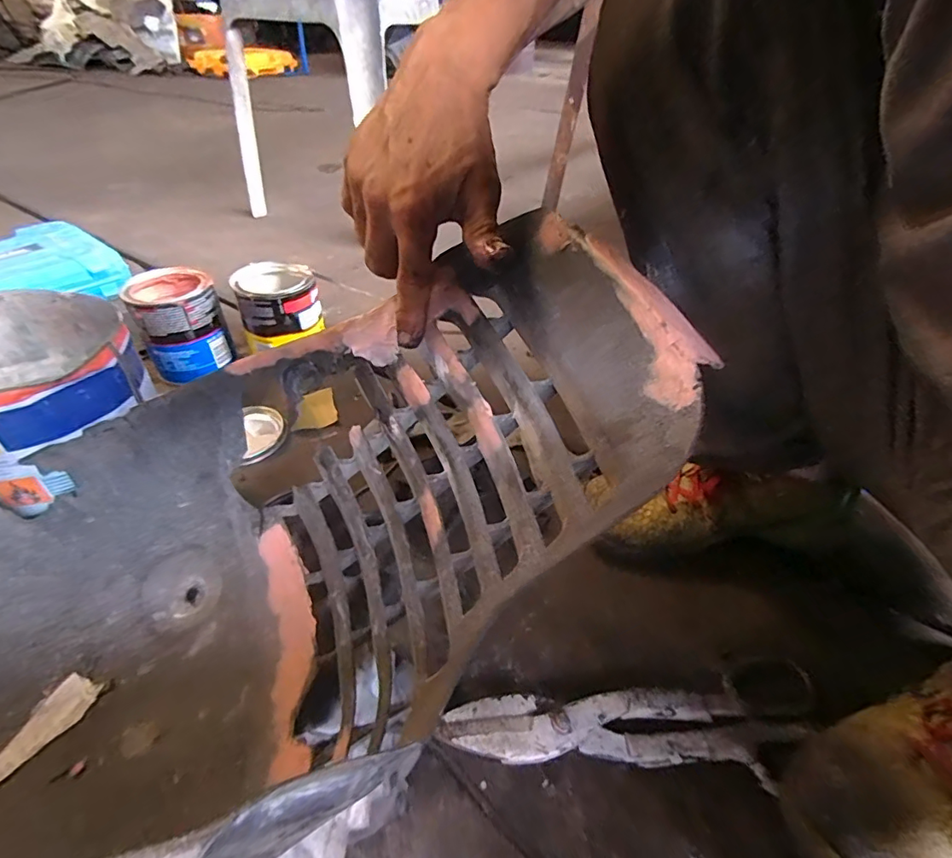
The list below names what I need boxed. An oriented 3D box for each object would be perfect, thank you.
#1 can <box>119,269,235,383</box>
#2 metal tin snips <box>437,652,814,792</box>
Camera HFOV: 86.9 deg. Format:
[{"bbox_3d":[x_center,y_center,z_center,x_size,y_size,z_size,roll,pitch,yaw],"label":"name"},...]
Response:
[{"bbox_3d":[-0.390,-0.137,0.671,0.102,0.117,0.107,-21,46,-25],"label":"can"},{"bbox_3d":[0.117,0.212,0.355,0.272,0.015,0.072,-5,41,-9],"label":"metal tin snips"}]

